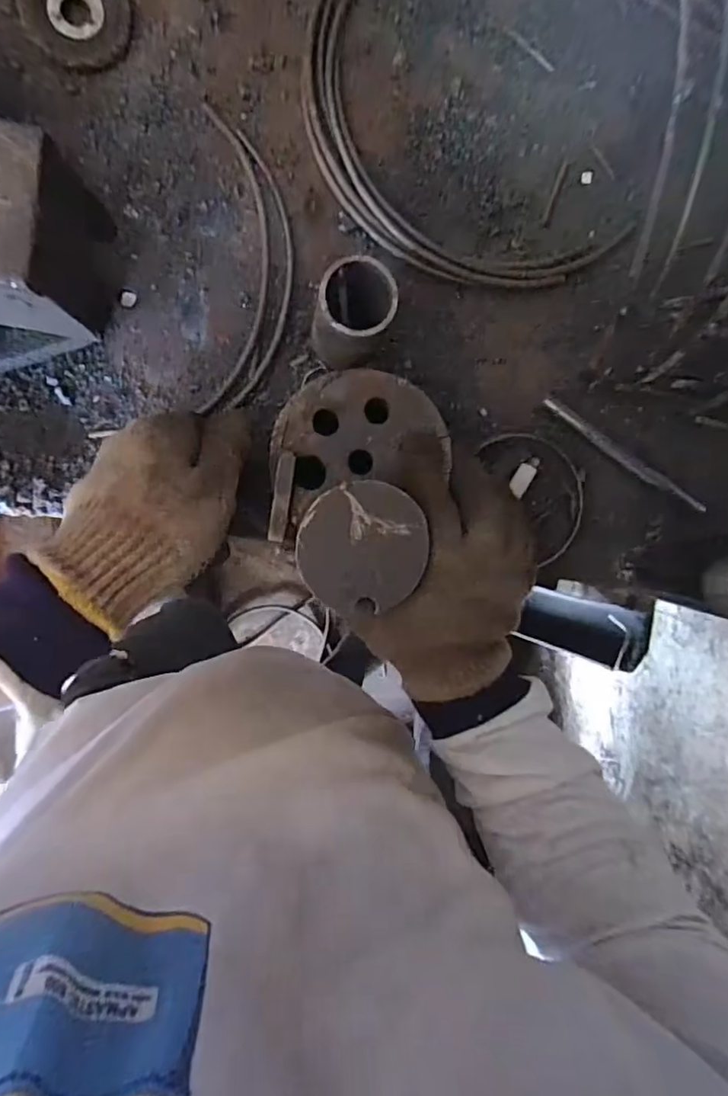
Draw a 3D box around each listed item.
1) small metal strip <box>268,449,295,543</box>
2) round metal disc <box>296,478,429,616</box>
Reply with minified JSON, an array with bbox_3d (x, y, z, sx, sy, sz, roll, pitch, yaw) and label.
[{"bbox_3d":[-0.046,-0.029,0.326,0.009,0.004,0.050,8,94,-8],"label":"small metal strip"},{"bbox_3d":[-0.001,-0.001,0.309,0.069,0.004,0.065,-1,95,-7],"label":"round metal disc"}]

